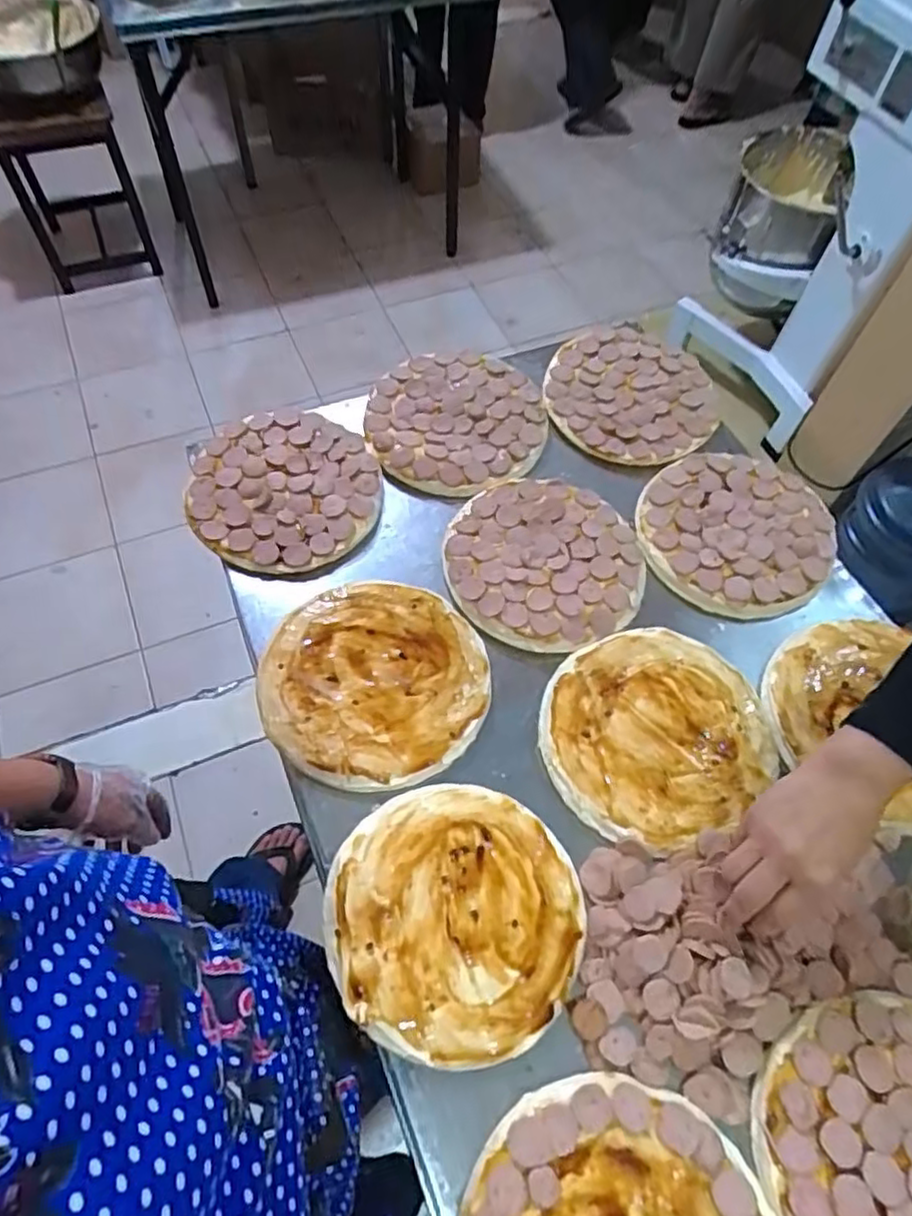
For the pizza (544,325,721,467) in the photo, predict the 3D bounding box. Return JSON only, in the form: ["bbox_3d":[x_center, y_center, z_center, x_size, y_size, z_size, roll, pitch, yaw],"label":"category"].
[{"bbox_3d":[0.214,-0.262,0.822,0.202,0.025,0.199,1,60,-2],"label":"pizza"}]

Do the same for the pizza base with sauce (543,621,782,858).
[{"bbox_3d":[0.183,0.108,0.610,0.208,0.013,0.186,-39,69,-22],"label":"pizza base with sauce"}]

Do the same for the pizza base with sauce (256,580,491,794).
[{"bbox_3d":[-0.074,0.062,0.611,0.193,0.008,0.199,1,60,-2],"label":"pizza base with sauce"}]

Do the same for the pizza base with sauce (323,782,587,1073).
[{"bbox_3d":[0.000,0.232,0.516,0.189,0.008,0.191,5,60,0],"label":"pizza base with sauce"}]

